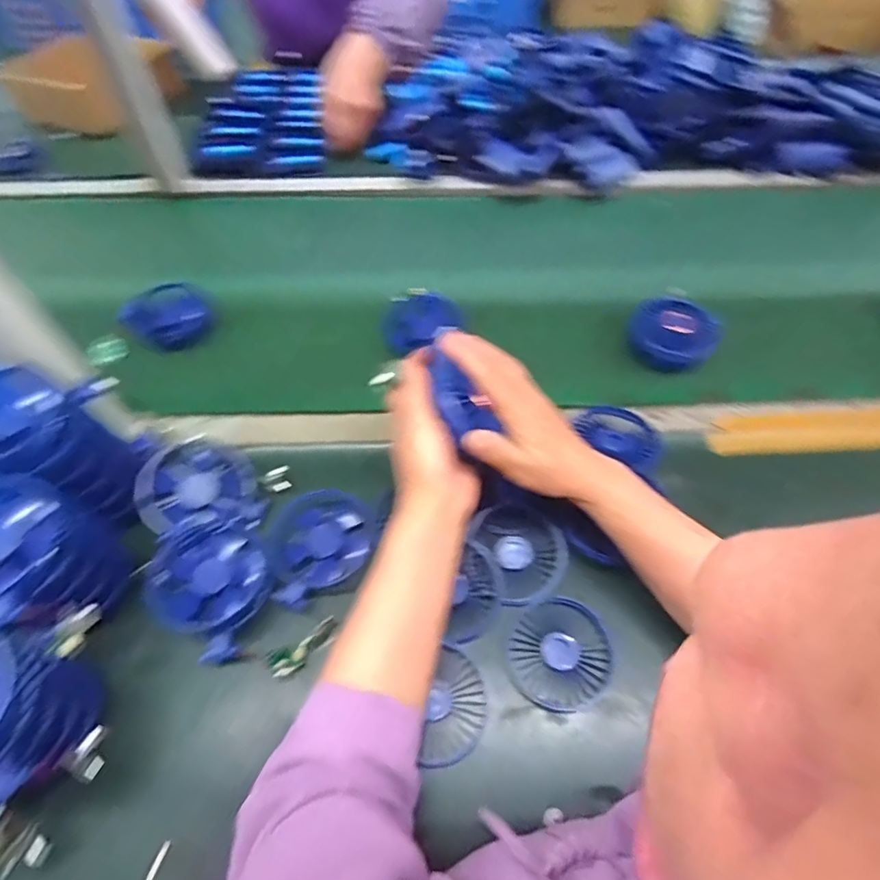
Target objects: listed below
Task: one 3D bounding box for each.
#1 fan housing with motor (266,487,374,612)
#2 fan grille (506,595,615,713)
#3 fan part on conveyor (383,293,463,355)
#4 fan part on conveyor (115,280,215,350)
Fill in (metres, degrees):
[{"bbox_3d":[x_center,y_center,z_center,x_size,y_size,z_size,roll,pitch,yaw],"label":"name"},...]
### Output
[{"bbox_3d":[-0.105,0.091,0.480,0.091,0.031,0.097,0,56,0],"label":"fan housing with motor"},{"bbox_3d":[0.103,0.180,0.452,0.083,0.010,0.089,27,60,17],"label":"fan grille"},{"bbox_3d":[-0.023,-0.147,0.649,0.089,0.027,0.078,-10,57,-7],"label":"fan part on conveyor"},{"bbox_3d":[-0.325,-0.148,0.640,0.095,0.047,0.071,-27,60,-17],"label":"fan part on conveyor"}]

